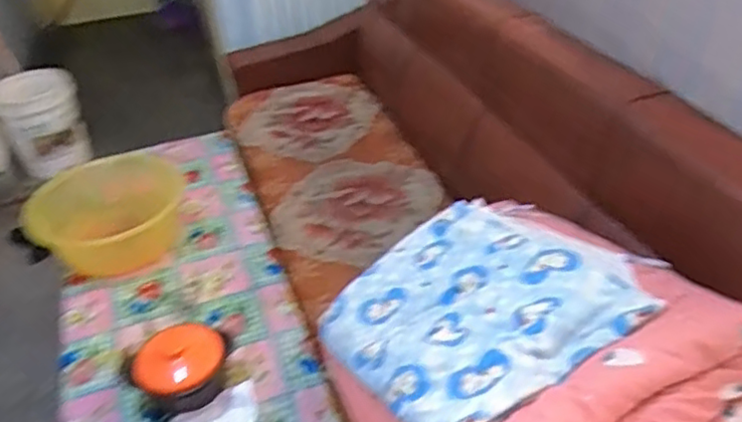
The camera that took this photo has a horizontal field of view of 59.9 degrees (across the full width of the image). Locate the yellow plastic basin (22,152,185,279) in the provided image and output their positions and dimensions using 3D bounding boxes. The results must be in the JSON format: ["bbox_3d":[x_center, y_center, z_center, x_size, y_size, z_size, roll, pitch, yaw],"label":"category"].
[{"bbox_3d":[-0.626,0.002,1.578,0.359,0.113,0.366,-2,38,1],"label":"yellow plastic basin"}]

